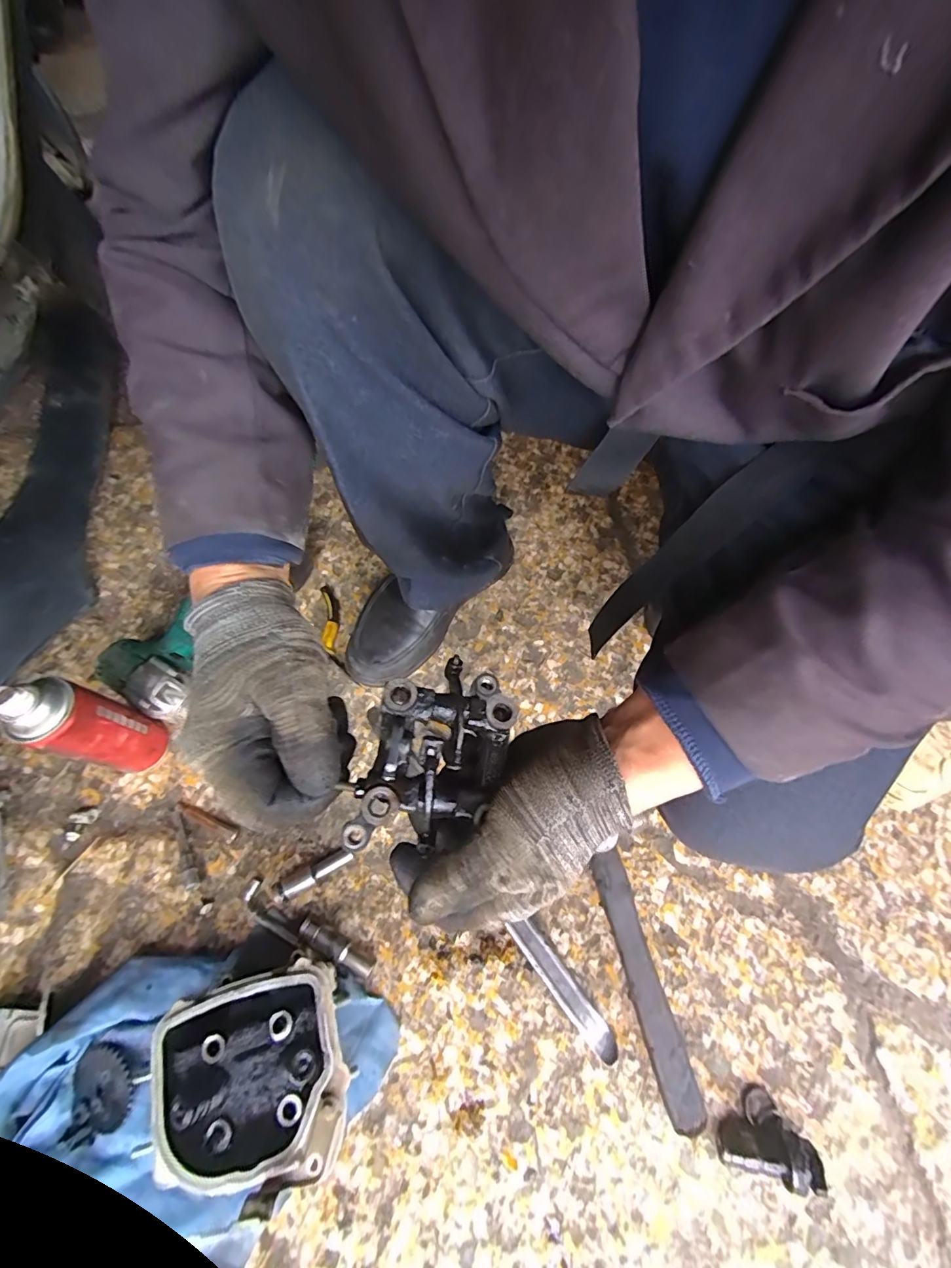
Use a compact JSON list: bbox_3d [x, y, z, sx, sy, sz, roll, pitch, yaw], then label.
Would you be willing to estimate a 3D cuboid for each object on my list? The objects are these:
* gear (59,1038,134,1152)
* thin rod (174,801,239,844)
[{"bbox_3d":[-0.304,0.375,0.391,0.053,0.019,0.069,0,64,-1],"label":"gear"},{"bbox_3d":[-0.278,0.192,0.495,0.075,0.011,0.013,23,66,10],"label":"thin rod"}]

